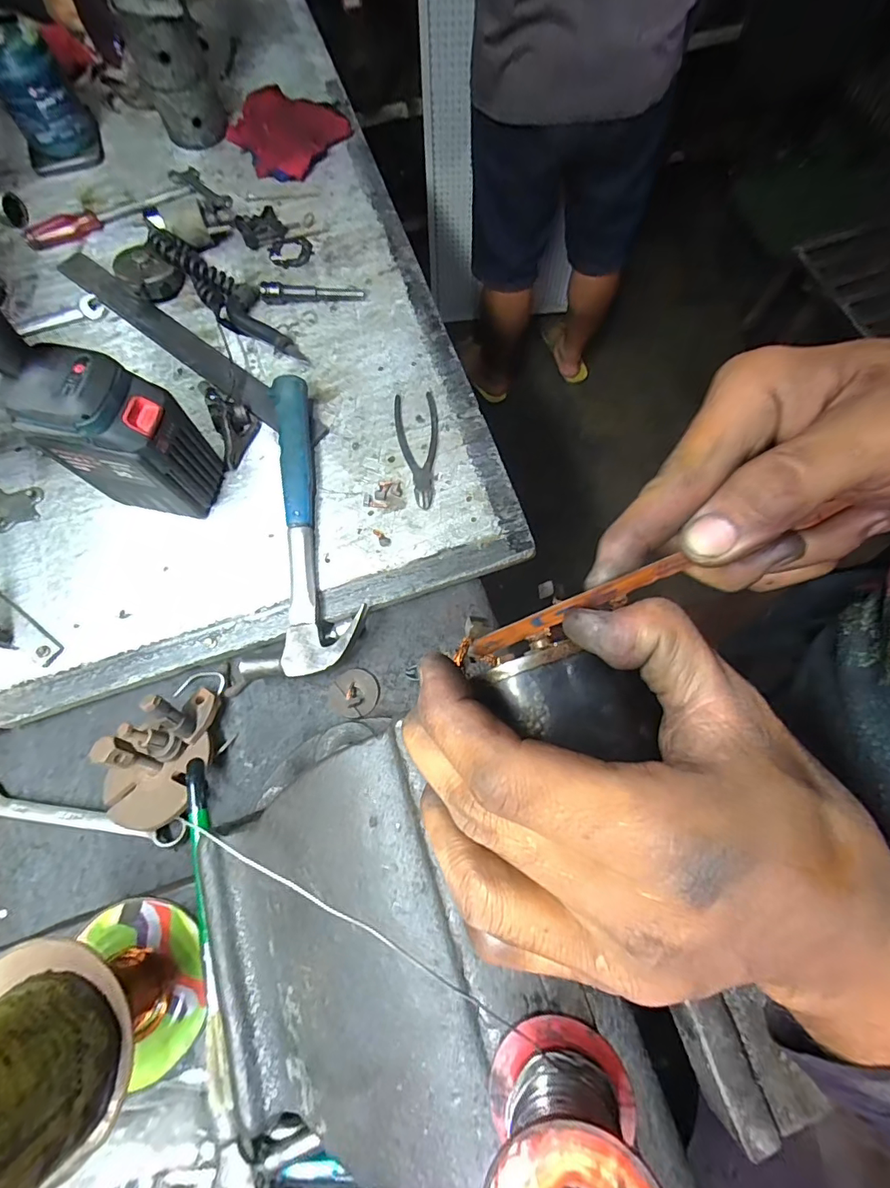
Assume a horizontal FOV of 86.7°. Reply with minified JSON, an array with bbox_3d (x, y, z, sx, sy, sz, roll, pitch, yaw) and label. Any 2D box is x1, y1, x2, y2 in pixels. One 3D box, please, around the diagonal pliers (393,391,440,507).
[{"bbox_3d":[-0.029,-0.167,0.538,0.049,0.011,0.147,-6,73,-2],"label":"diagonal pliers"}]

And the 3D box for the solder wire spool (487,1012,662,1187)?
[{"bbox_3d":[0.037,0.186,0.156,0.052,0.057,0.055,-1,72,1],"label":"solder wire spool"}]

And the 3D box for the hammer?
[{"bbox_3d":[-0.139,-0.079,0.495,0.110,0.045,0.320,-1,73,-1],"label":"hammer"}]

